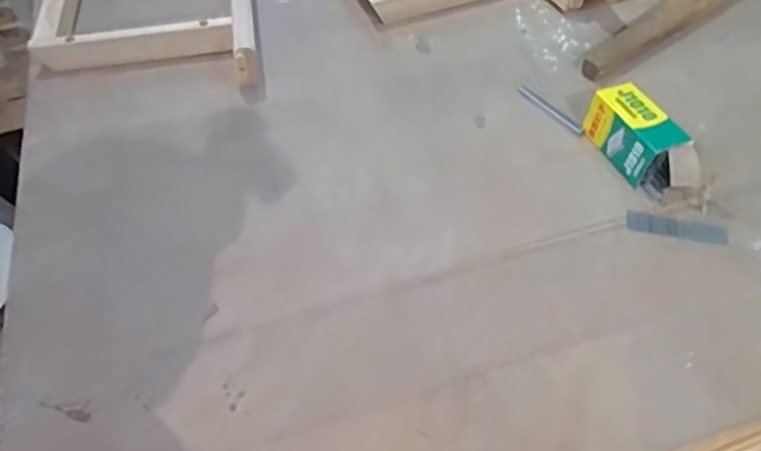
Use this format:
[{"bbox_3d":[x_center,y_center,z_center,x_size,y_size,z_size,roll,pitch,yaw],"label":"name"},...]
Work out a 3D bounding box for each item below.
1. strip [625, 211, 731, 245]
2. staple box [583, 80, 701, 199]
[{"bbox_3d":[0.338,0.003,0.660,0.105,0.005,0.026,13,53,12],"label":"strip"},{"bbox_3d":[0.315,-0.102,0.701,0.065,0.062,0.151,-18,53,-12],"label":"staple box"}]

